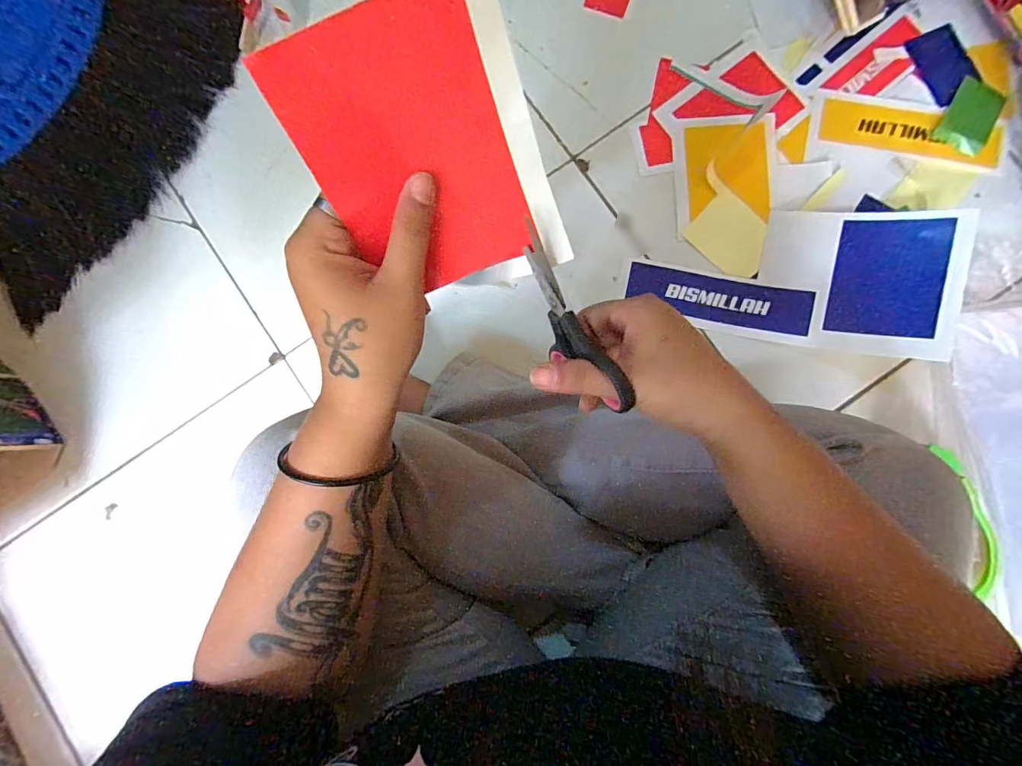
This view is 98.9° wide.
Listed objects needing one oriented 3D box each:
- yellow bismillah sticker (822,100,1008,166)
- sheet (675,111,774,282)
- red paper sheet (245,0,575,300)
[{"bbox_3d":[0.449,-0.283,0.491,0.196,0.006,0.054,11,85,3],"label":"yellow bismillah sticker"},{"bbox_3d":[0.240,-0.210,0.488,0.106,0.012,0.173,1,85,2],"label":"sheet"},{"bbox_3d":[-0.032,-0.099,0.202,0.103,0.013,0.122,-30,127,-7],"label":"red paper sheet"}]

